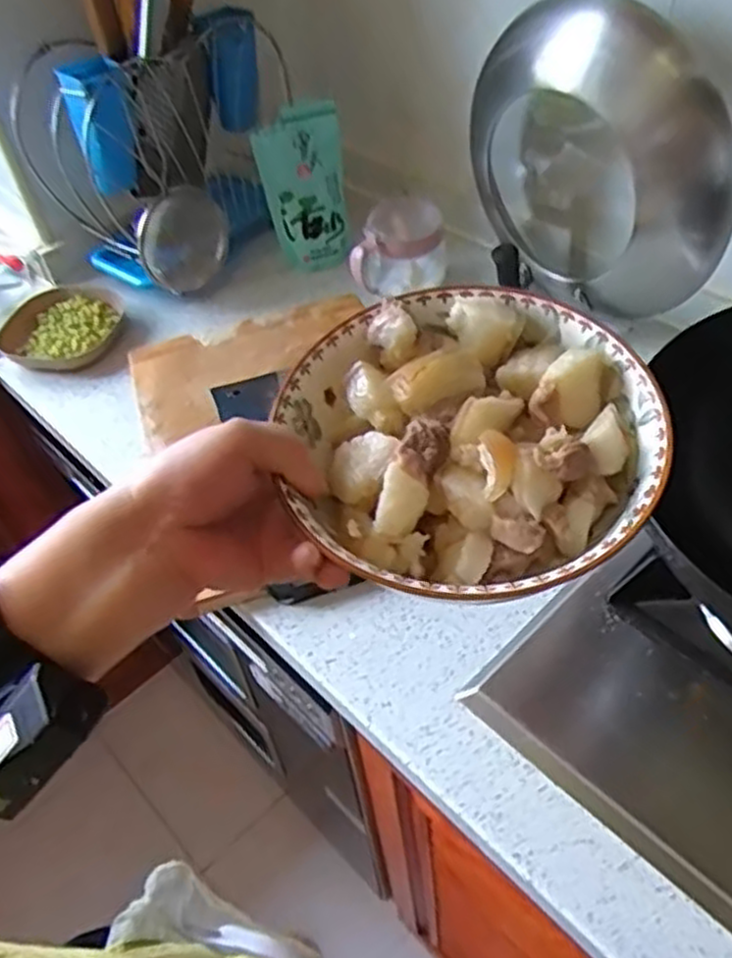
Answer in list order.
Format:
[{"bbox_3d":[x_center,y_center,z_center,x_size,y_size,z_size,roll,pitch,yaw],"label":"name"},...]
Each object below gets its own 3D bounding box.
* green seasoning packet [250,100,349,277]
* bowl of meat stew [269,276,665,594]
[{"bbox_3d":[-0.076,-0.349,0.969,0.097,0.210,0.048,-6,48,2],"label":"green seasoning packet"},{"bbox_3d":[0.049,-0.019,0.363,0.163,0.049,0.169,-4,48,4],"label":"bowl of meat stew"}]

